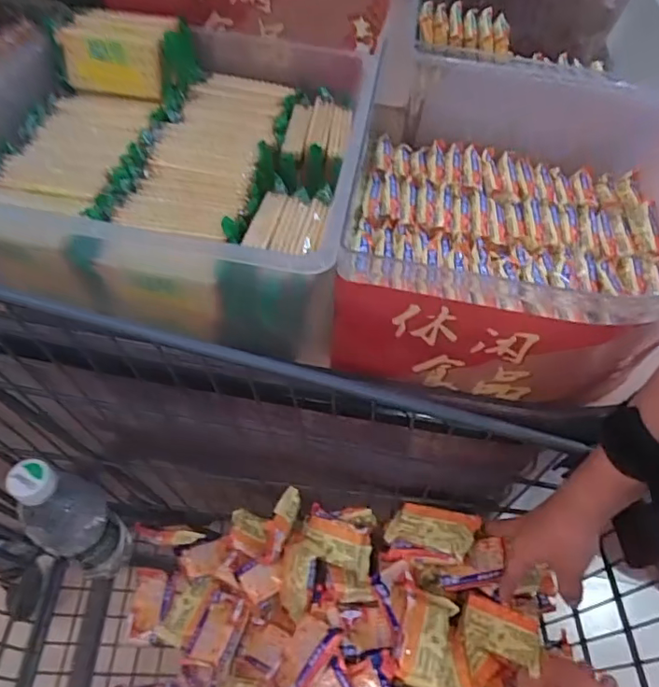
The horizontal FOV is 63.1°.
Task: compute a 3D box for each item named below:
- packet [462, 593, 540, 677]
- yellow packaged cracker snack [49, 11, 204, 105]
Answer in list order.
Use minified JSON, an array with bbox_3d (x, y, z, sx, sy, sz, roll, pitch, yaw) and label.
[{"bbox_3d":[0.161,0.269,0.503,0.069,0.010,0.041,21,53,11],"label":"packet"},{"bbox_3d":[-0.181,-0.261,0.482,0.109,0.049,0.057,7,52,0],"label":"yellow packaged cracker snack"}]

